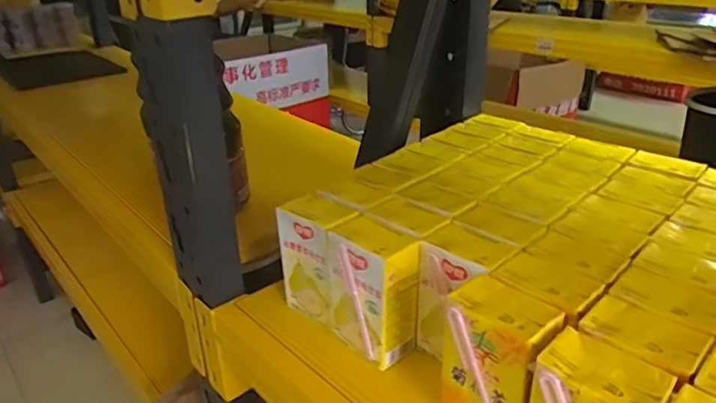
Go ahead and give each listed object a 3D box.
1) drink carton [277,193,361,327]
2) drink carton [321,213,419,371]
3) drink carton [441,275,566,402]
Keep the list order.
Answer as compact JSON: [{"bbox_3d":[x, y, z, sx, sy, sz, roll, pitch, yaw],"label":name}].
[{"bbox_3d":[-0.034,0.052,0.504,0.068,0.103,0.046,18,33,34],"label":"drink carton"},{"bbox_3d":[0.011,0.071,0.458,0.046,0.102,0.071,-23,34,-37],"label":"drink carton"},{"bbox_3d":[0.093,0.111,0.368,0.047,0.096,0.064,-24,34,-38],"label":"drink carton"}]

